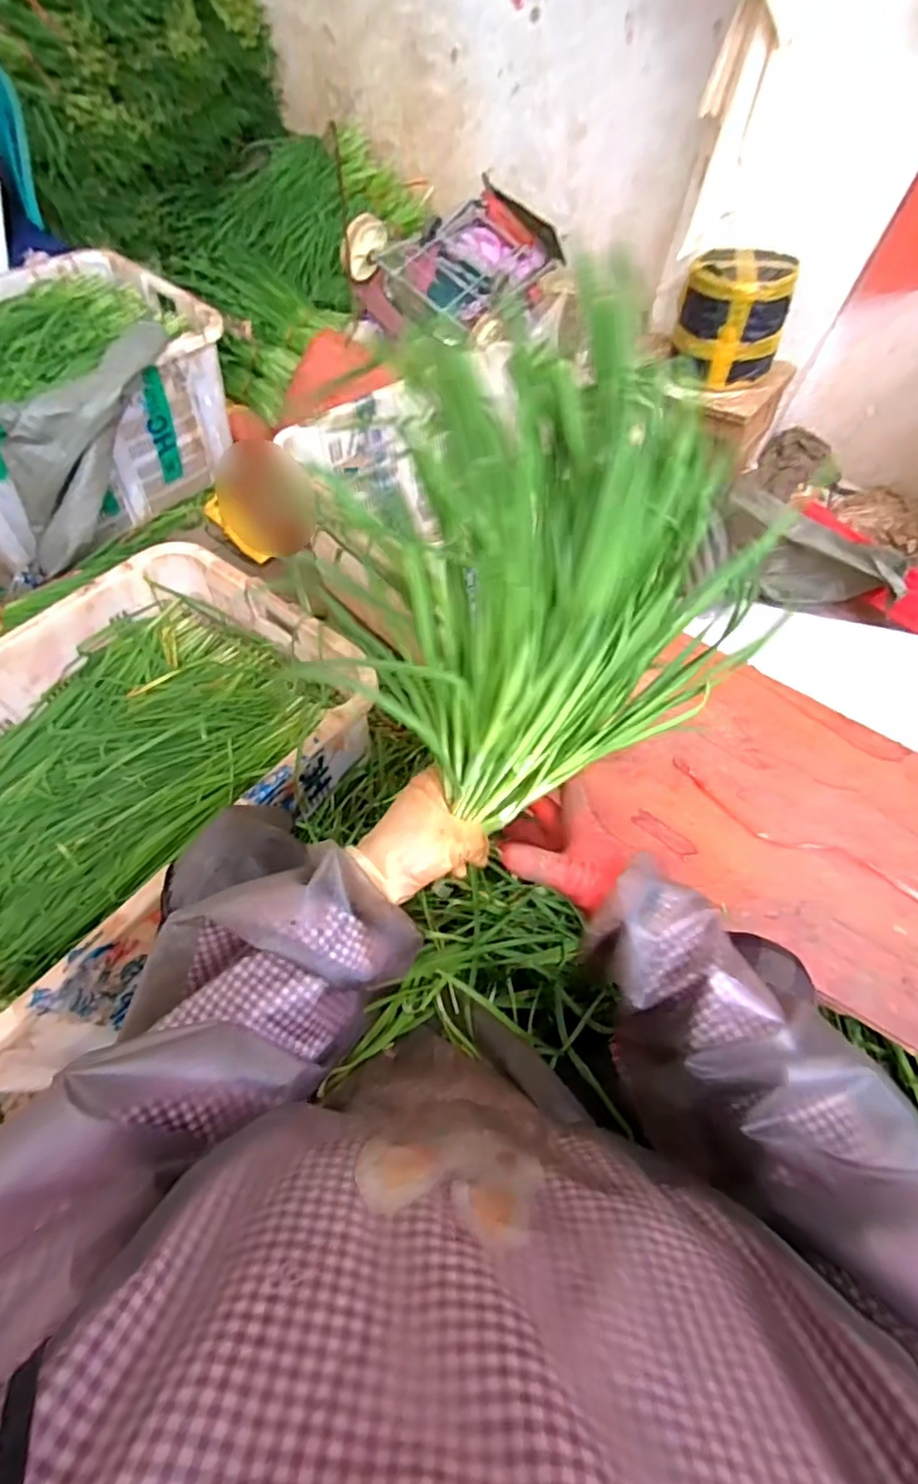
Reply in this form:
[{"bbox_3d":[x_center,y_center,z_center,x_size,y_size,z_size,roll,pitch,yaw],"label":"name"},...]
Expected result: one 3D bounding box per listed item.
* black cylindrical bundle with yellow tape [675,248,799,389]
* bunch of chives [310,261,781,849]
[{"bbox_3d":[0.602,-0.941,1.332,0.235,0.188,0.228,24,61,10],"label":"black cylindrical bundle with yellow tape"},{"bbox_3d":[0.064,-0.139,0.476,0.368,0.326,0.130,-37,32,-21],"label":"bunch of chives"}]

